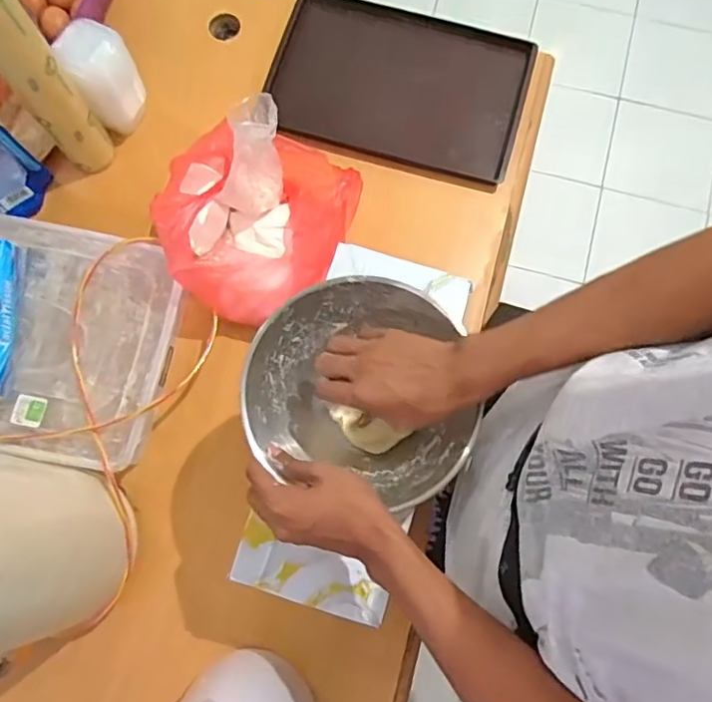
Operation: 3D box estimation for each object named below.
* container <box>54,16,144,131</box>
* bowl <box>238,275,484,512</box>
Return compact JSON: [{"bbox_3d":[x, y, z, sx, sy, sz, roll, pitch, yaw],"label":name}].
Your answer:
[{"bbox_3d":[-0.334,-0.366,0.771,0.074,0.140,0.070,0,77,0],"label":"container"},{"bbox_3d":[0.000,0.040,0.573,0.192,0.080,0.205,0,77,0],"label":"bowl"}]

